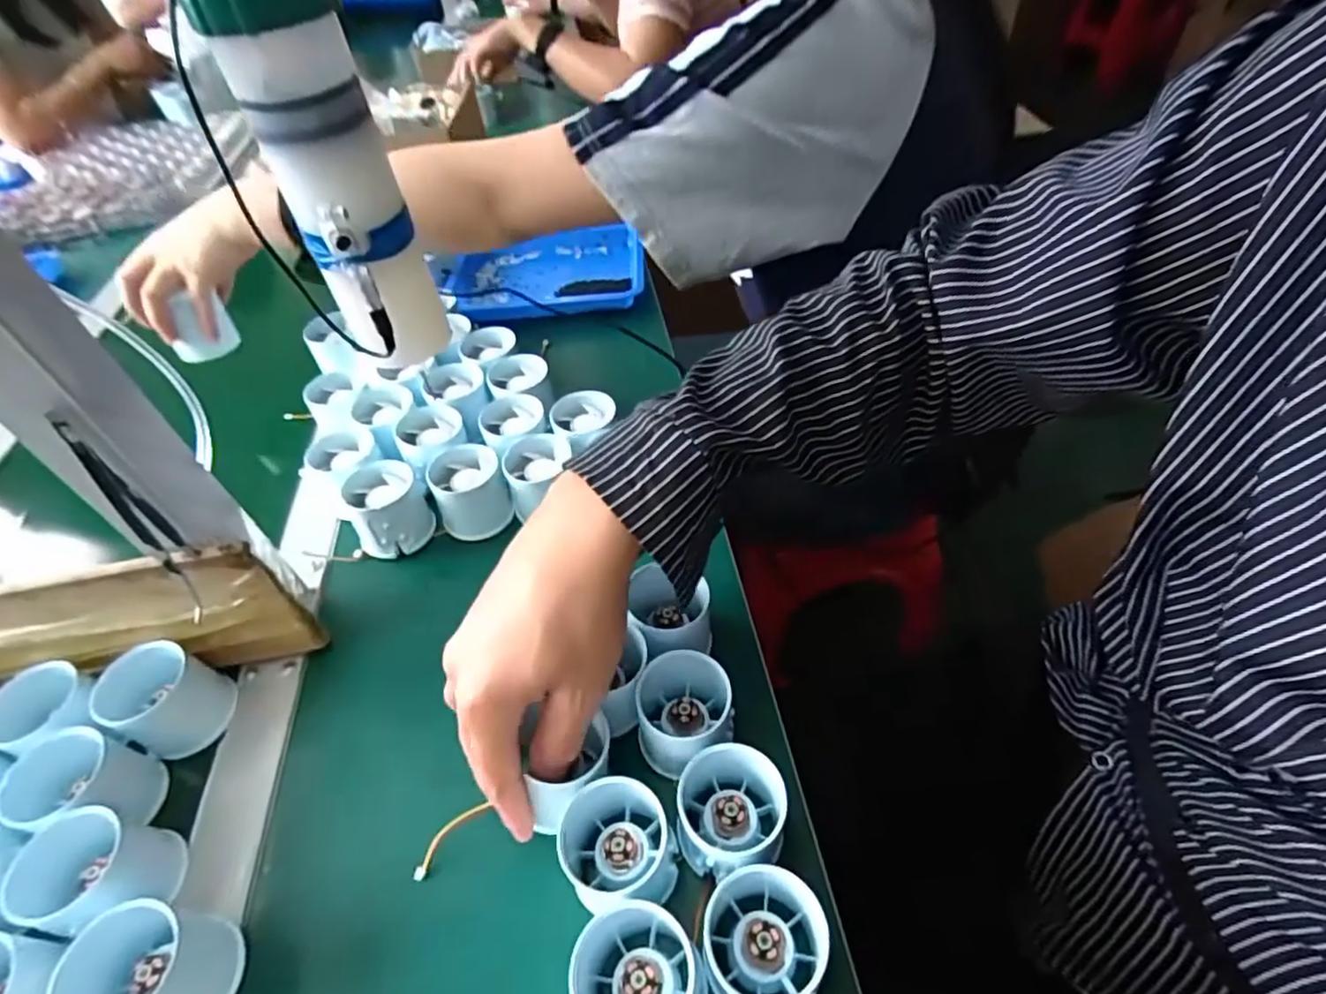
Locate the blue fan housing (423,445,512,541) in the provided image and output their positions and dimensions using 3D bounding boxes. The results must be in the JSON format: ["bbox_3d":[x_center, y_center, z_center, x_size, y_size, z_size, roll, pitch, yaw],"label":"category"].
[{"bbox_3d":[-0.146,-0.006,0.490,0.052,0.046,0.058,-22,49,-13],"label":"blue fan housing"}]

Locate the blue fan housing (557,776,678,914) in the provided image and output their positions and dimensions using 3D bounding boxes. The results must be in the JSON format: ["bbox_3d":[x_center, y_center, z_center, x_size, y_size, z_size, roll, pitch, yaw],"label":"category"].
[{"bbox_3d":[-0.025,0.169,0.325,0.060,0.048,0.054,-8,48,0],"label":"blue fan housing"}]

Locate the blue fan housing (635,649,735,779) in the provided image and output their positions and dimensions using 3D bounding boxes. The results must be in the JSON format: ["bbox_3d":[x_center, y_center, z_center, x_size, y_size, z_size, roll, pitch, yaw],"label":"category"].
[{"bbox_3d":[0.013,0.122,0.363,0.056,0.047,0.054,-10,48,-3],"label":"blue fan housing"}]

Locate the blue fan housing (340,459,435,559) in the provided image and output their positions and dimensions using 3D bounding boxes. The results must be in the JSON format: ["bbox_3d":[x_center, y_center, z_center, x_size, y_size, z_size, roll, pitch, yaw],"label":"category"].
[{"bbox_3d":[-0.204,0.011,0.486,0.056,0.051,0.054,-22,49,-13],"label":"blue fan housing"}]

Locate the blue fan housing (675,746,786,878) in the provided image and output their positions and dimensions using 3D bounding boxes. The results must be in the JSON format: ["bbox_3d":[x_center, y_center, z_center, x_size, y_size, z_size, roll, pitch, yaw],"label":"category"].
[{"bbox_3d":[0.034,0.155,0.328,0.055,0.043,0.056,-12,48,-4],"label":"blue fan housing"}]

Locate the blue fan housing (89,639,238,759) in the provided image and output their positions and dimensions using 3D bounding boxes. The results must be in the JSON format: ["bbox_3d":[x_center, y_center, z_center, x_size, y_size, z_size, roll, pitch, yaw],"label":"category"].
[{"bbox_3d":[-0.298,0.121,0.393,0.042,0.052,0.052,17,52,21],"label":"blue fan housing"}]

